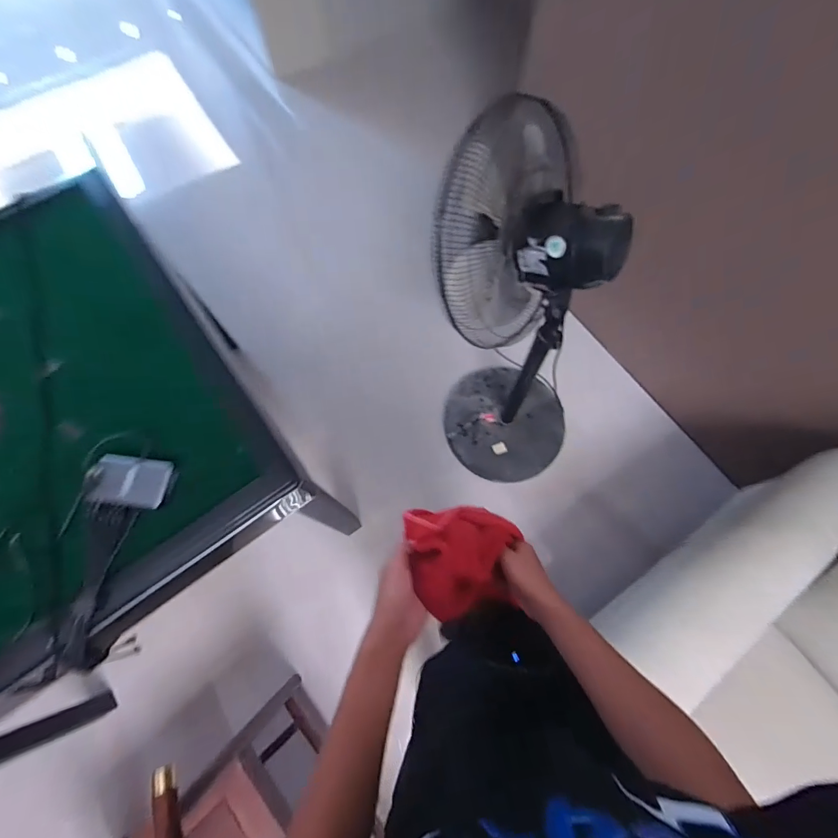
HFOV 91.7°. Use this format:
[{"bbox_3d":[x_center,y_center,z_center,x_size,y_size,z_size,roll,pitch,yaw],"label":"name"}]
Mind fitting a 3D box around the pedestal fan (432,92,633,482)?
[{"bbox_3d":[0.263,-0.223,1.140,0.437,0.898,0.590,-5,70,-1],"label":"pedestal fan"}]

